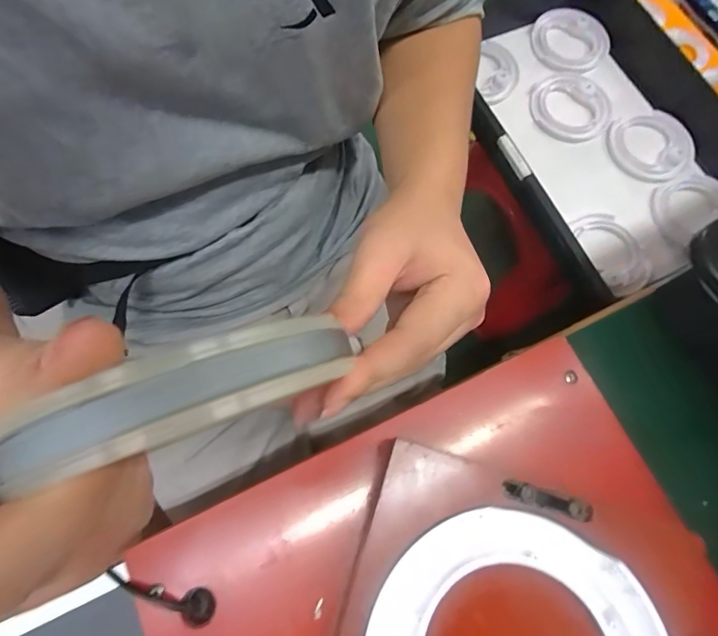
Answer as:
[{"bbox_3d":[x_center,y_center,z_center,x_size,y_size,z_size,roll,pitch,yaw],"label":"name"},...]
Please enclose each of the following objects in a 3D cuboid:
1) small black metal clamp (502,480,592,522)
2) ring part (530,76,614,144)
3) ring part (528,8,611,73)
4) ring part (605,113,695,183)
[{"bbox_3d":[0.094,0.091,0.213,0.043,0.007,0.009,16,72,3],"label":"small black metal clamp"},{"bbox_3d":[0.355,-0.356,0.719,0.124,0.016,0.125,1,72,-2],"label":"ring part"},{"bbox_3d":[0.374,-0.489,0.756,0.134,0.027,0.121,14,72,2],"label":"ring part"},{"bbox_3d":[0.482,-0.282,0.701,0.135,0.017,0.119,-23,75,-9],"label":"ring part"}]

